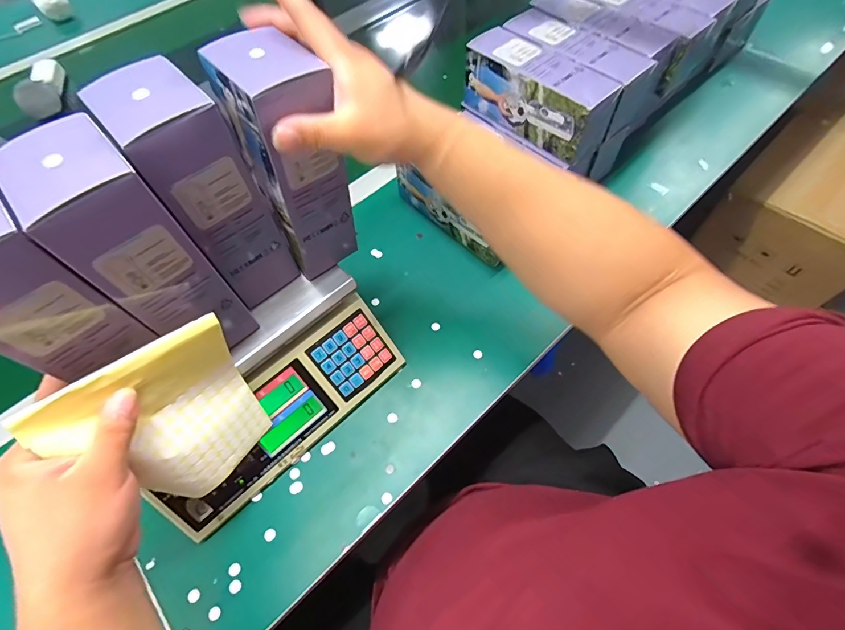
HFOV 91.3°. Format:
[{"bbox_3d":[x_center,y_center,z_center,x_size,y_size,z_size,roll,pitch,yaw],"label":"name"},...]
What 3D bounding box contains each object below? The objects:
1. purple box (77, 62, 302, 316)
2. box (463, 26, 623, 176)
[{"bbox_3d":[-0.182,-0.100,0.355,0.069,0.188,0.084,-40,66,-18],"label":"purple box"},{"bbox_3d":[0.148,-0.287,0.546,0.077,0.093,0.209,-40,65,-17],"label":"box"}]

